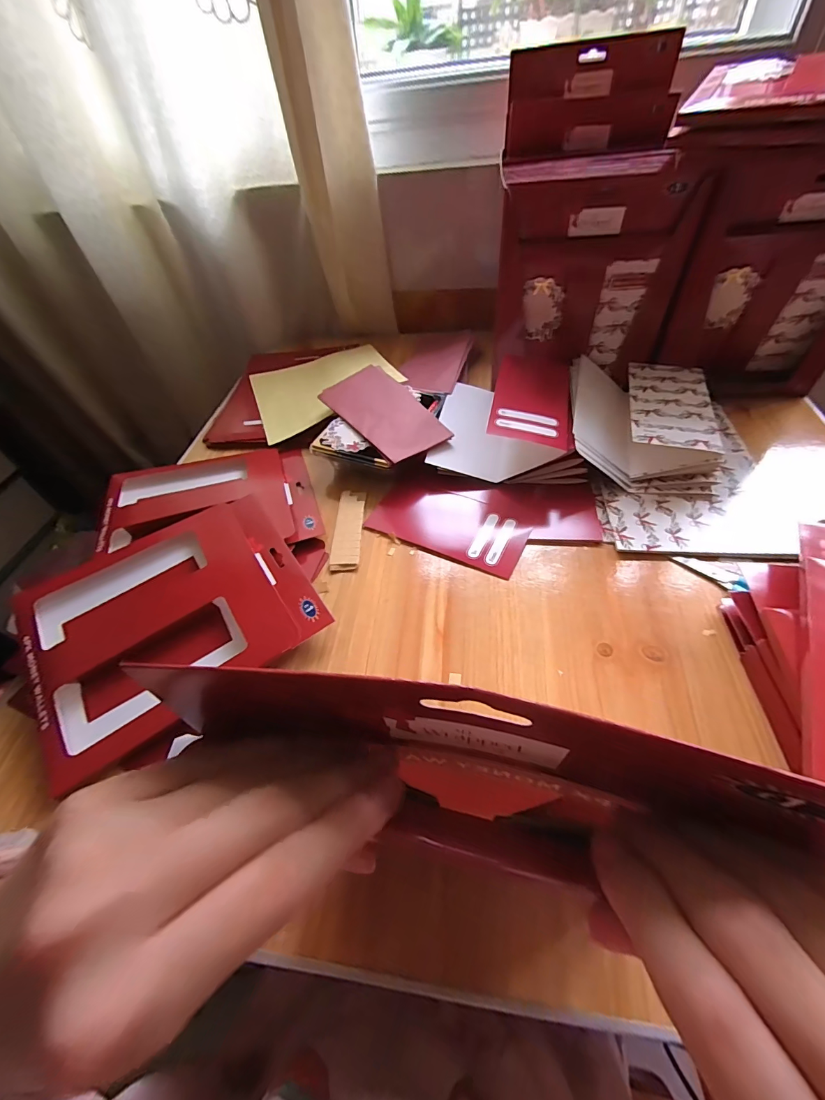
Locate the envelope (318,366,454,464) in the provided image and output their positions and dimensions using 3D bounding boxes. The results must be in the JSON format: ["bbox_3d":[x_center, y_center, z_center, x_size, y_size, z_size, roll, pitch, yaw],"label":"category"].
[{"bbox_3d":[-0.037,-0.177,0.525,0.099,0.005,0.179,-31,61,-21],"label":"envelope"}]

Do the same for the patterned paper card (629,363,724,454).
[{"bbox_3d":[0.300,-0.174,0.479,0.086,0.007,0.174,10,53,14],"label":"patterned paper card"}]

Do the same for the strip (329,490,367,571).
[{"bbox_3d":[-0.072,-0.027,0.464,0.031,0.012,0.115,-2,51,5],"label":"strip"}]

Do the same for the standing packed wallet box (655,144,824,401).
[{"bbox_3d":[0.411,-0.290,0.469,0.205,0.239,0.034,1,51,6],"label":"standing packed wallet box"}]

